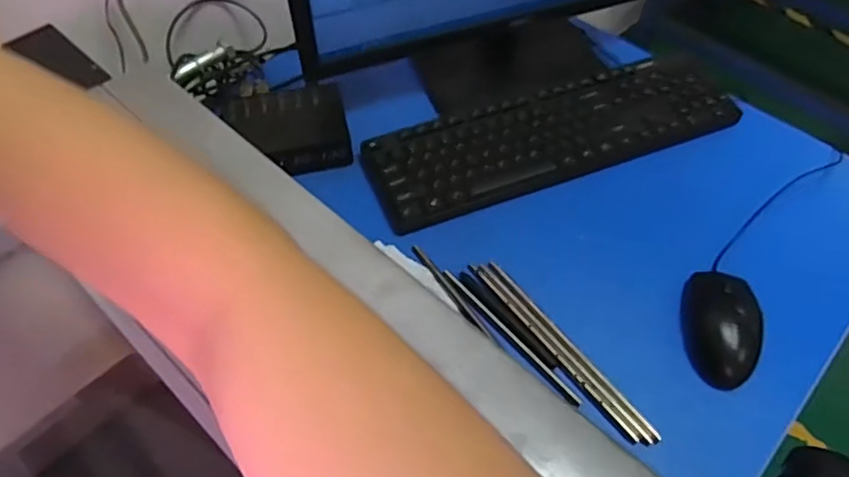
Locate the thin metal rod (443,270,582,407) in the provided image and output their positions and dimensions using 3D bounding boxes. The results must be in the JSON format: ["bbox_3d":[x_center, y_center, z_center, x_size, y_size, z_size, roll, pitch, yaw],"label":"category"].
[{"bbox_3d":[0.077,0.089,0.564,0.010,0.004,0.174,-35,62,-22],"label":"thin metal rod"}]

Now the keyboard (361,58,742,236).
[{"bbox_3d":[0.148,-0.119,0.681,0.418,0.028,0.118,-17,57,-12],"label":"keyboard"}]

